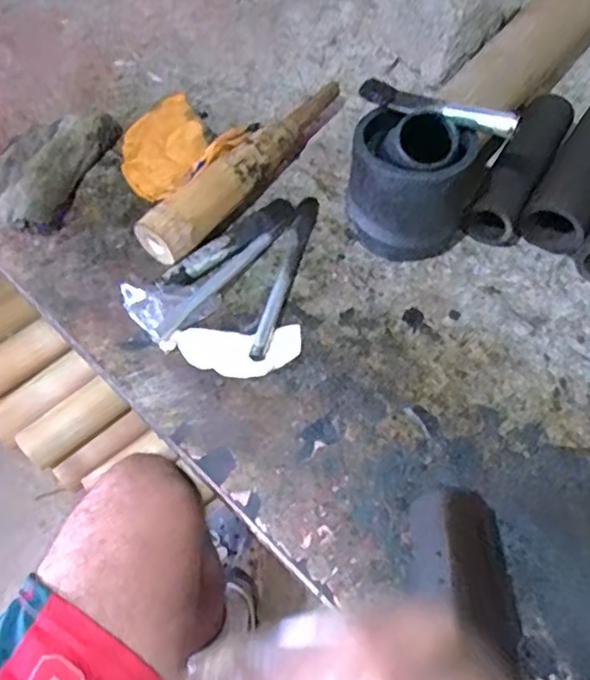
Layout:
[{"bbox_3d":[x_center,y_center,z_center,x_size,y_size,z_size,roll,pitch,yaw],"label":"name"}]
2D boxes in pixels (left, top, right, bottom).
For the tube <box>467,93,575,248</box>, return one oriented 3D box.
[{"bbox_3d":[0.220,-0.170,0.593,0.049,0.045,0.175,27,64,17],"label":"tube"}]

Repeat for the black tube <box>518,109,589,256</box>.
[{"bbox_3d":[0.283,-0.162,0.591,0.058,0.045,0.188,30,65,19],"label":"black tube"}]

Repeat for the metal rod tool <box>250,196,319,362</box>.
[{"bbox_3d":[-0.008,-0.061,0.555,0.017,0.013,0.189,12,60,9],"label":"metal rod tool"}]

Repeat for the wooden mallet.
[{"bbox_3d":[-0.037,-0.173,0.605,0.045,0.049,0.275,37,67,21],"label":"wooden mallet"}]

